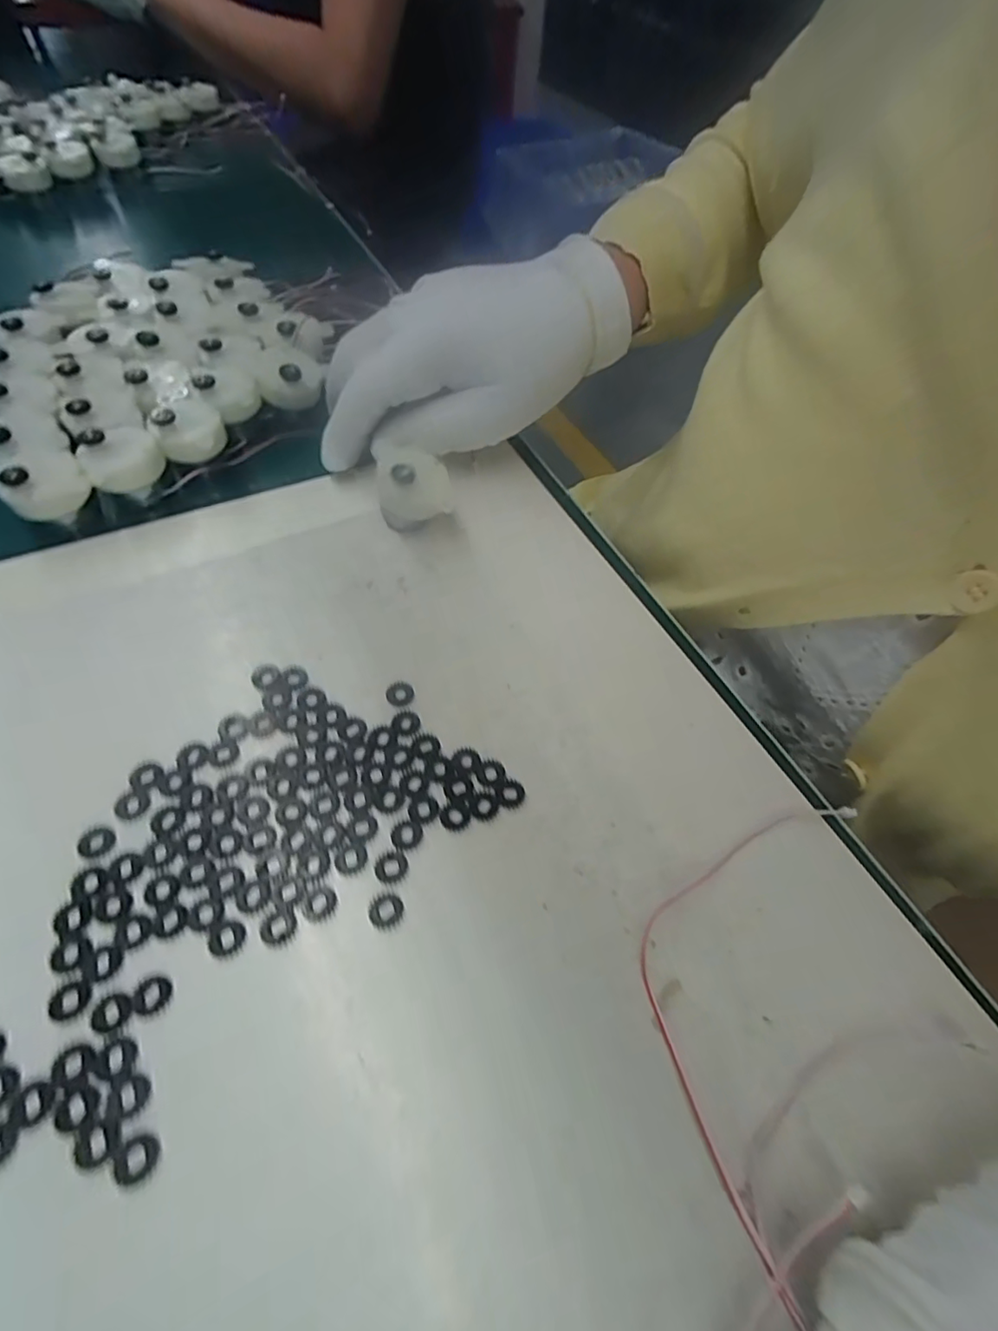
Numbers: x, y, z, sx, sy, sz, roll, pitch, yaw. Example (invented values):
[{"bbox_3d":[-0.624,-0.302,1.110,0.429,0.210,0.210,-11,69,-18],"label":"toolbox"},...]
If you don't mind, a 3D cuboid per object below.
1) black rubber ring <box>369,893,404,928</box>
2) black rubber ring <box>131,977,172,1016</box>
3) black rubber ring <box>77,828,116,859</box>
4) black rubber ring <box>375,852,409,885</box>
[{"bbox_3d":[-0.035,0.076,0.174,0.011,0.004,0.009,-14,60,-13],"label":"black rubber ring"},{"bbox_3d":[-0.099,0.093,0.158,0.010,0.004,0.009,2,58,-3],"label":"black rubber ring"},{"bbox_3d":[-0.130,0.057,0.179,0.011,0.004,0.010,2,58,-3],"label":"black rubber ring"},{"bbox_3d":[-0.035,0.065,0.181,0.011,0.004,0.010,2,58,-3],"label":"black rubber ring"}]

